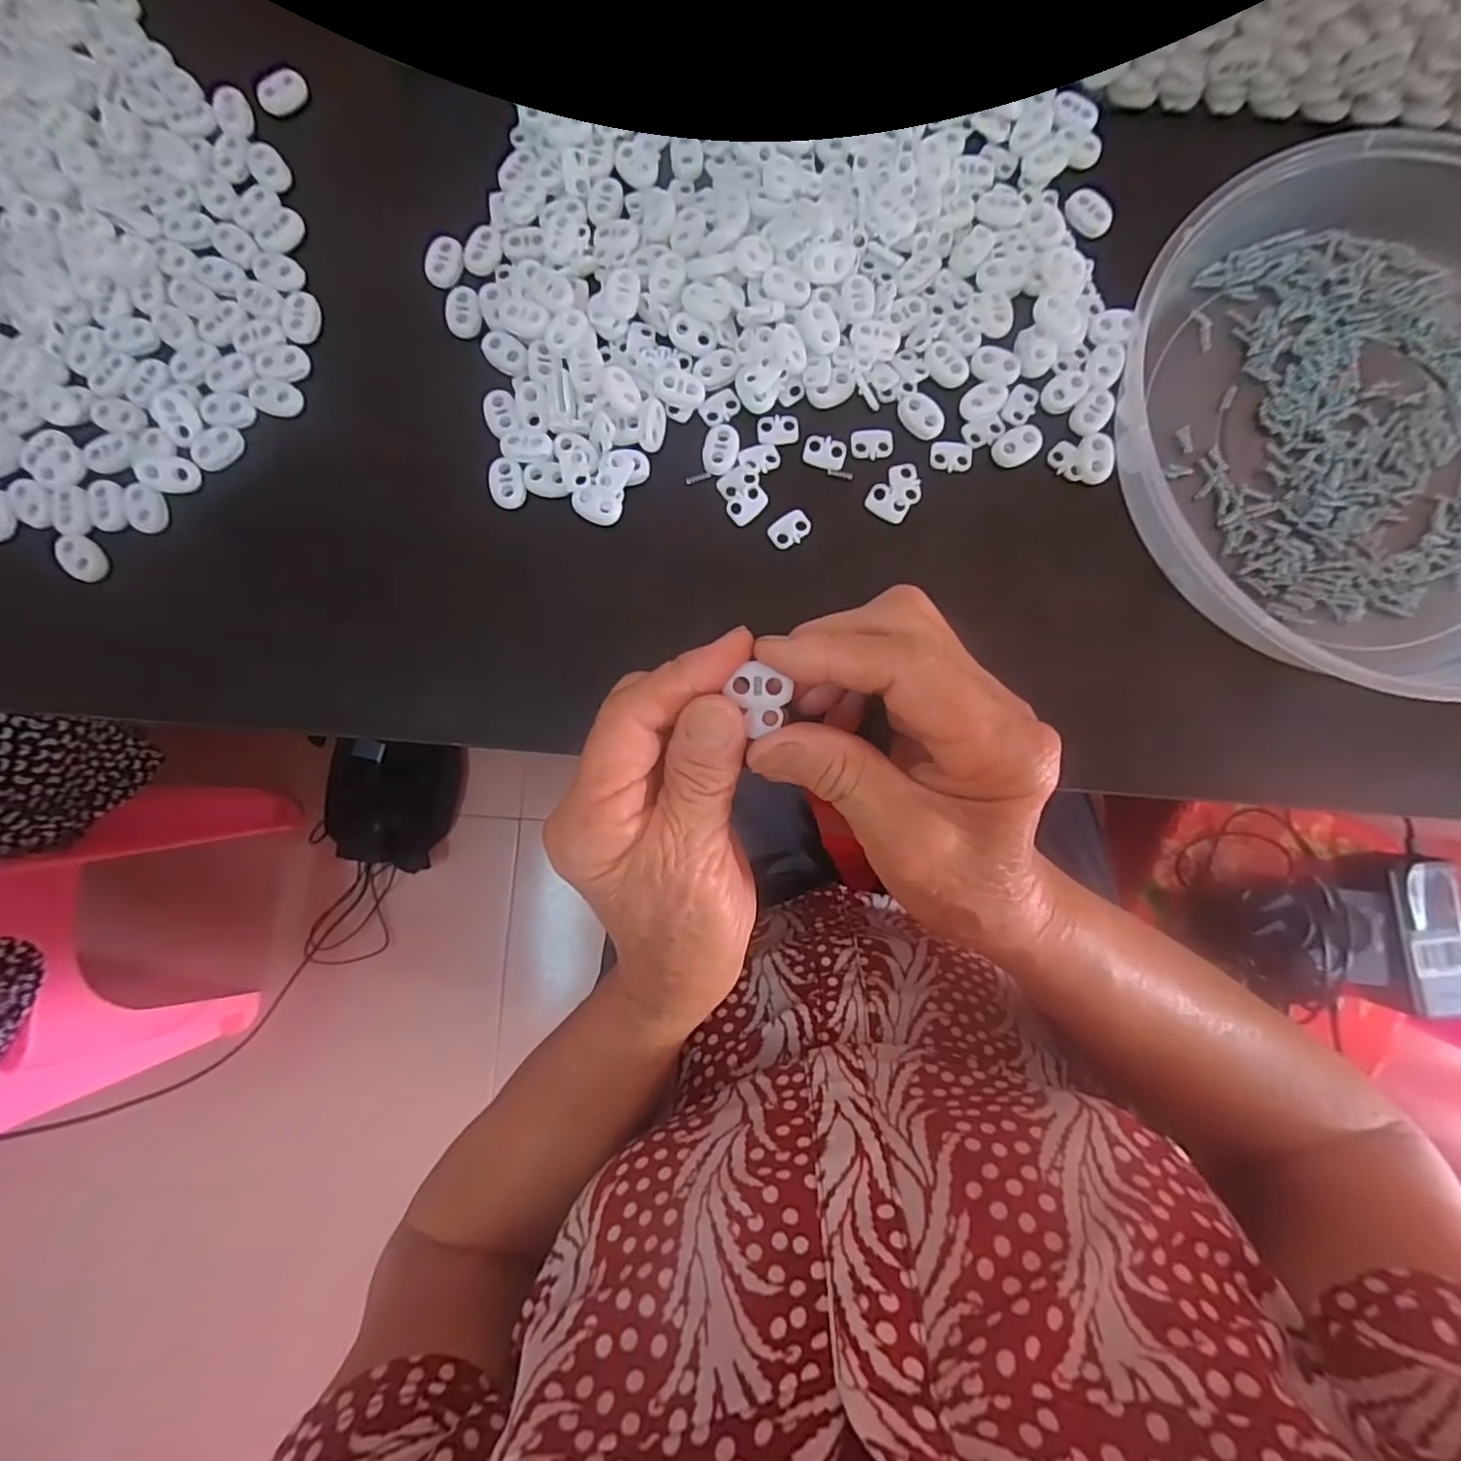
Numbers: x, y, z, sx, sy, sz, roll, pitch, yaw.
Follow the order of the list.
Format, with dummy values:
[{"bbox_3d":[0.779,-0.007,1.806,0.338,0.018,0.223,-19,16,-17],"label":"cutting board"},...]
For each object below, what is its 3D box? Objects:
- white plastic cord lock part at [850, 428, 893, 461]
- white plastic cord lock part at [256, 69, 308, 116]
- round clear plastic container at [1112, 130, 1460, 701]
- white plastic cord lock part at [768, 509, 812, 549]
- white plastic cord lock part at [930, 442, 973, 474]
[{"bbox_3d":[0.064,-0.130,0.278,0.019,0.004,0.014,4,86,0],"label":"white plastic cord lock part"},{"bbox_3d":[-0.210,-0.299,0.289,0.022,0.008,0.012,-37,87,-3],"label":"white plastic cord lock part"},{"bbox_3d":[0.282,-0.130,0.261,0.219,0.040,0.228,0,86,-1],"label":"round clear plastic container"},{"bbox_3d":[0.027,-0.090,0.276,0.019,0.004,0.014,-36,87,-3],"label":"white plastic cord lock part"},{"bbox_3d":[0.101,-0.125,0.279,0.018,0.004,0.015,6,86,0],"label":"white plastic cord lock part"}]

